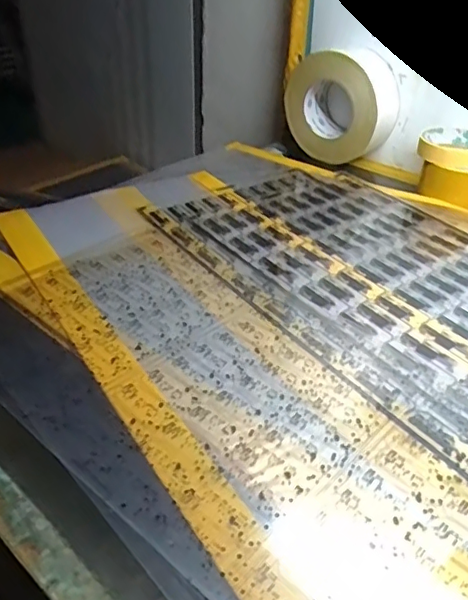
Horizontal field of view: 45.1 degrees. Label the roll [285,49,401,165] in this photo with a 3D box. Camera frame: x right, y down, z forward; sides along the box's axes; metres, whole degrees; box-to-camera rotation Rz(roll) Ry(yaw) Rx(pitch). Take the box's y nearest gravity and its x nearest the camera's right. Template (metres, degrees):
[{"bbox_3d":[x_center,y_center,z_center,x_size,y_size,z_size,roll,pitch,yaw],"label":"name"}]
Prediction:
[{"bbox_3d":[0.141,-0.260,0.758,0.144,0.128,0.069,30,44,34],"label":"roll"}]

